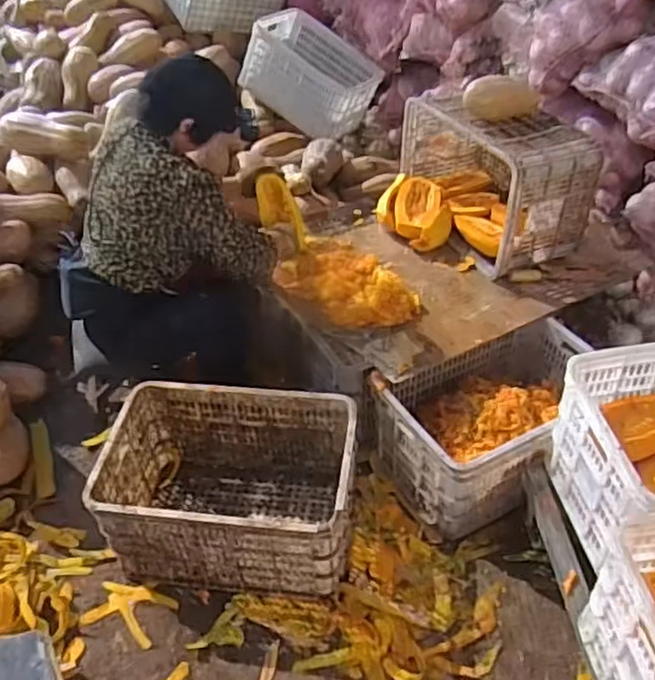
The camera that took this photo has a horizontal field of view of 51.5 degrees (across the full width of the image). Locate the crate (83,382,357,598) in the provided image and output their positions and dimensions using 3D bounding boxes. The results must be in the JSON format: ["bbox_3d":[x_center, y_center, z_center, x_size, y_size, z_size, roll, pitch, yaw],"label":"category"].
[{"bbox_3d":[-0.222,0.337,1.548,0.564,0.274,0.386,5,42,7],"label":"crate"}]

